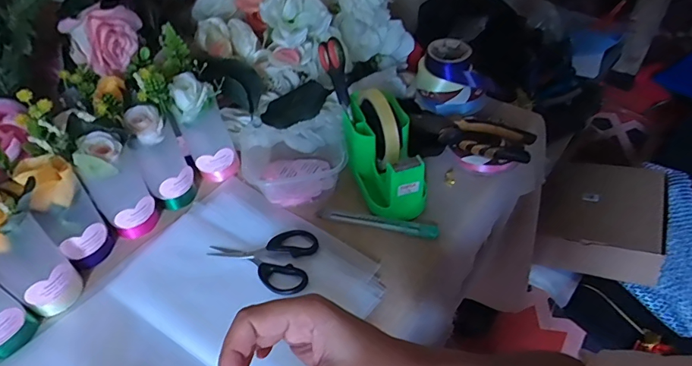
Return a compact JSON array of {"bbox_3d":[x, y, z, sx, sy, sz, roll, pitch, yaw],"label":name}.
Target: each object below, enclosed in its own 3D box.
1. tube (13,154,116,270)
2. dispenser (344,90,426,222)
[{"bbox_3d":[-0.275,0.034,0.444,0.047,0.127,0.041,-31,52,-27],"label":"tube"},{"bbox_3d":[0.043,-0.039,0.507,0.074,0.107,0.128,-8,45,-7],"label":"dispenser"}]

